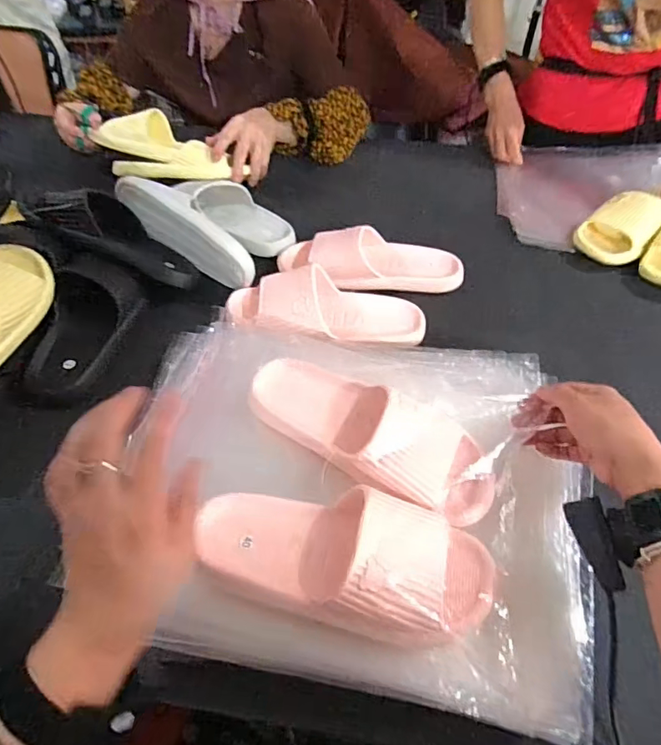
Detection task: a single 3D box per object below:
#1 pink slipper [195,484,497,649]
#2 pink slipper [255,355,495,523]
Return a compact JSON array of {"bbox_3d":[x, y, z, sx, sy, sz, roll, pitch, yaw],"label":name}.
[{"bbox_3d":[0.008,0.146,0.411,0.251,0.064,0.095,13,51,9],"label":"pink slipper"},{"bbox_3d":[0.035,0.057,0.488,0.251,0.060,0.103,25,54,18],"label":"pink slipper"}]

